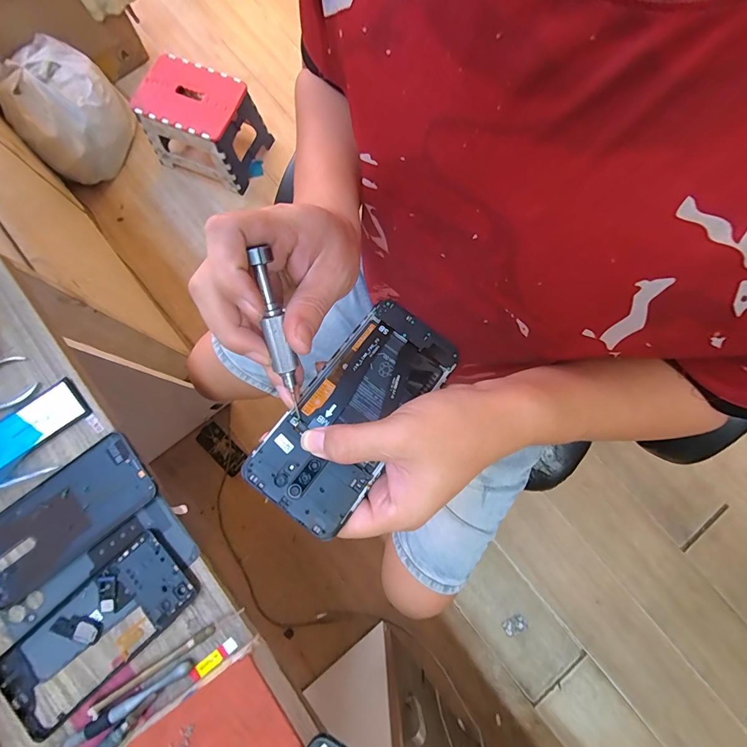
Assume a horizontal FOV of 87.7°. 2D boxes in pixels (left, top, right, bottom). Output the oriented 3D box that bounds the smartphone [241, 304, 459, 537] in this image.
[{"bbox_3d":[-0.011,0.023,0.263,0.070,0.006,0.156,35,74,6],"label":"smartphone"}]

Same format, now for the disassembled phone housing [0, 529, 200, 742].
[{"bbox_3d":[-0.239,0.221,0.335,0.170,0.006,0.078,-42,82,-8],"label":"disassembled phone housing"}]

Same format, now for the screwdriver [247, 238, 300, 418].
[{"bbox_3d":[-0.056,-0.019,0.231,0.011,0.009,0.107,-9,112,-2],"label":"screwdriver"}]

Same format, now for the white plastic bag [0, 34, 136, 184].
[{"bbox_3d":[-0.894,-0.773,1.151,0.299,0.231,0.247,-42,82,-8],"label":"white plastic bag"}]

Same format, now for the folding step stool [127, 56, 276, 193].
[{"bbox_3d":[-0.498,-0.735,1.165,0.277,0.227,0.225,23,79,4],"label":"folding step stool"}]

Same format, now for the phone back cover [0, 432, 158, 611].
[{"bbox_3d":[-0.283,0.131,0.353,0.162,0.007,0.075,-38,81,-8],"label":"phone back cover"}]

